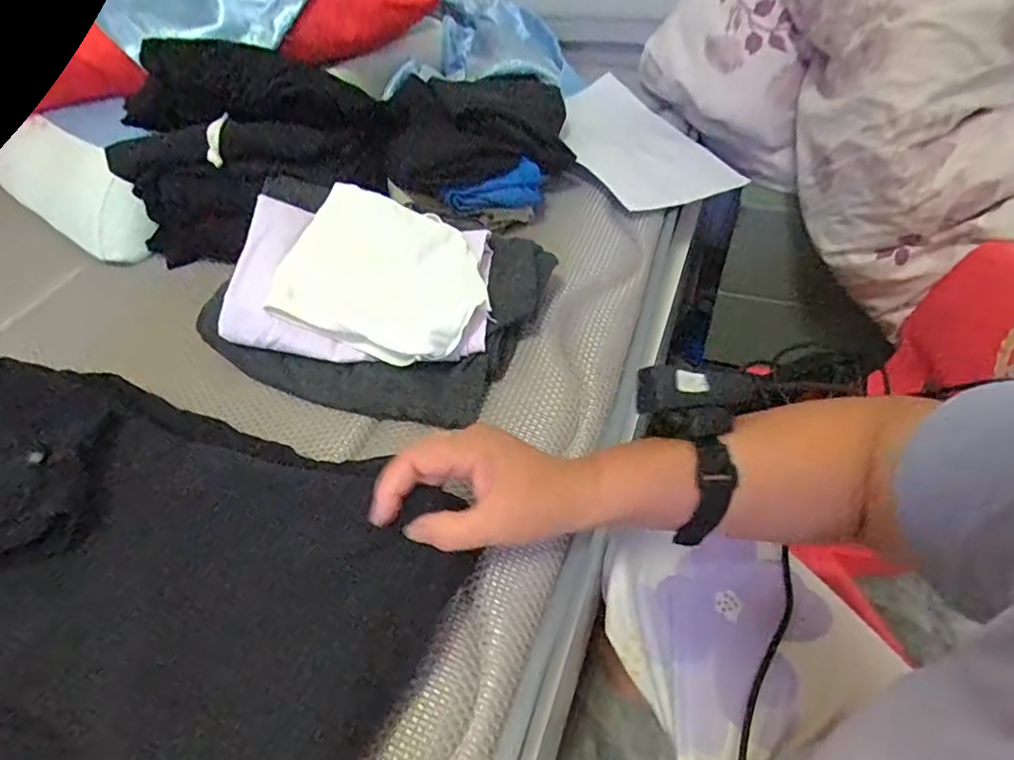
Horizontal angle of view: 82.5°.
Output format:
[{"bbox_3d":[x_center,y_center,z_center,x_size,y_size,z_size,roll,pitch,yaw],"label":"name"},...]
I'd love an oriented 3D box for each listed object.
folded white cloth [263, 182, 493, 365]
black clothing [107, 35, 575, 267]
[{"bbox_3d":[-0.099,-0.088,0.482,0.163,0.023,0.129,19,71,11],"label":"folded white cloth"},{"bbox_3d":[-0.168,-0.270,0.615,0.448,0.167,0.229,-3,46,3],"label":"black clothing"}]

